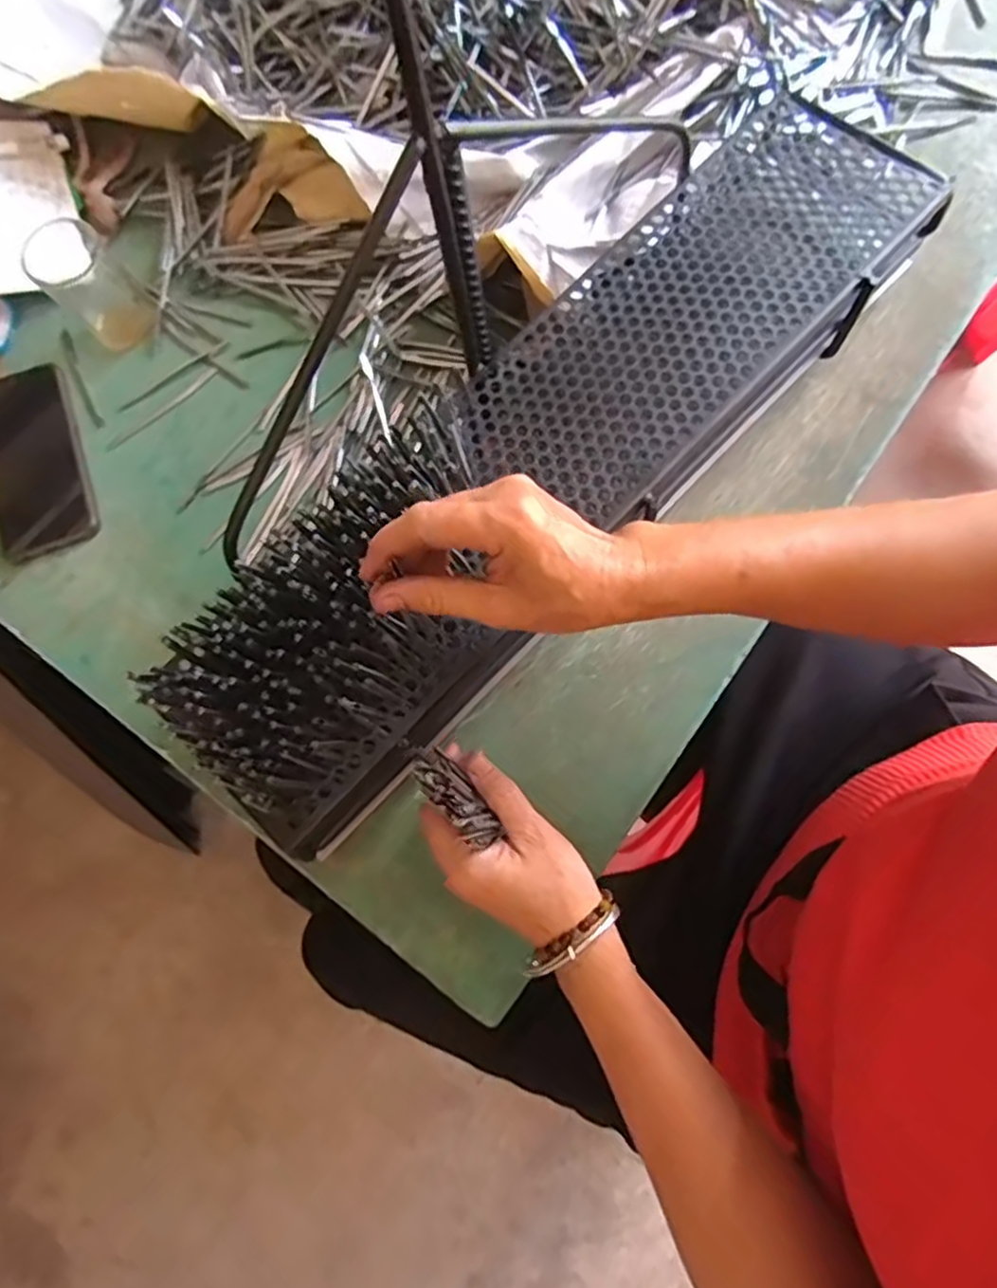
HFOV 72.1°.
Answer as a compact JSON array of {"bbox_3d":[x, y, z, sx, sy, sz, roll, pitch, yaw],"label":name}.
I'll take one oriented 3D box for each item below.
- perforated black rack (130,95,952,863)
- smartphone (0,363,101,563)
[{"bbox_3d":[0.045,-0.132,0.439,0.148,0.071,0.584,43,79,8],"label":"perforated black rack"},{"bbox_3d":[-0.372,-0.149,0.546,0.079,0.004,0.164,-23,77,0],"label":"smartphone"}]

